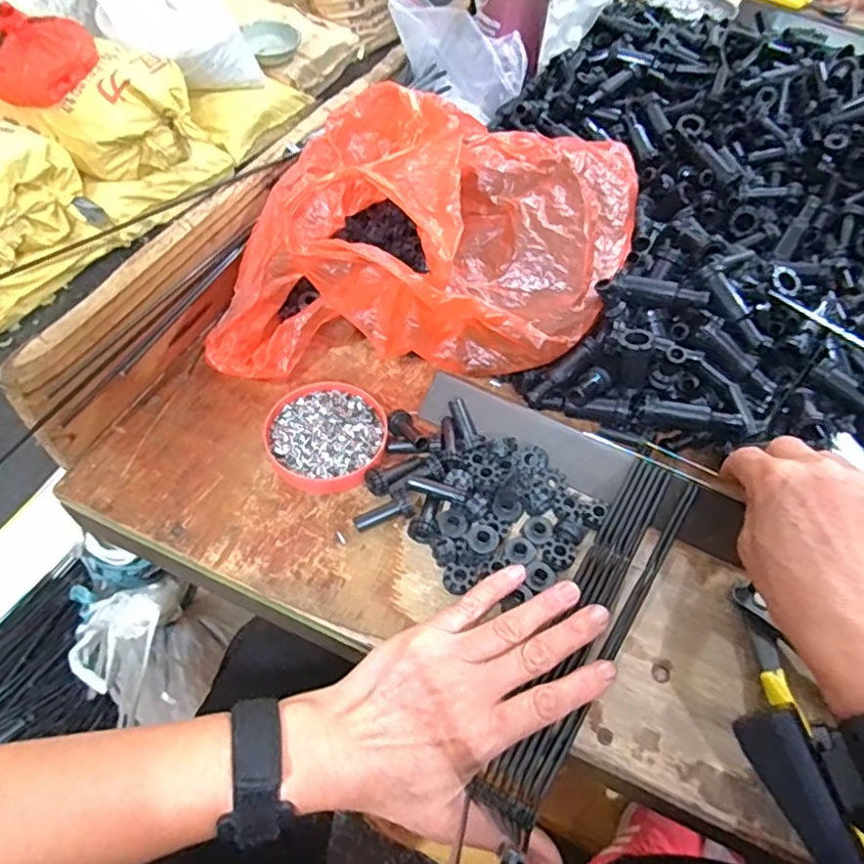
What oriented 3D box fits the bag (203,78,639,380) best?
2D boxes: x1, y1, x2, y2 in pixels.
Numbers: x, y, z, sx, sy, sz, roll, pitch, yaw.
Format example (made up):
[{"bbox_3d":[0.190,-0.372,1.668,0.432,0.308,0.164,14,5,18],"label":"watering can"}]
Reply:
[{"bbox_3d":[0.004,-0.142,0.459,0.320,0.123,0.184,-3,54,-5],"label":"bag"}]

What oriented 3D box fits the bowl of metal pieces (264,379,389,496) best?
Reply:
[{"bbox_3d":[-0.072,0.002,0.428,0.079,0.016,0.083,2,53,-2],"label":"bowl of metal pieces"}]

